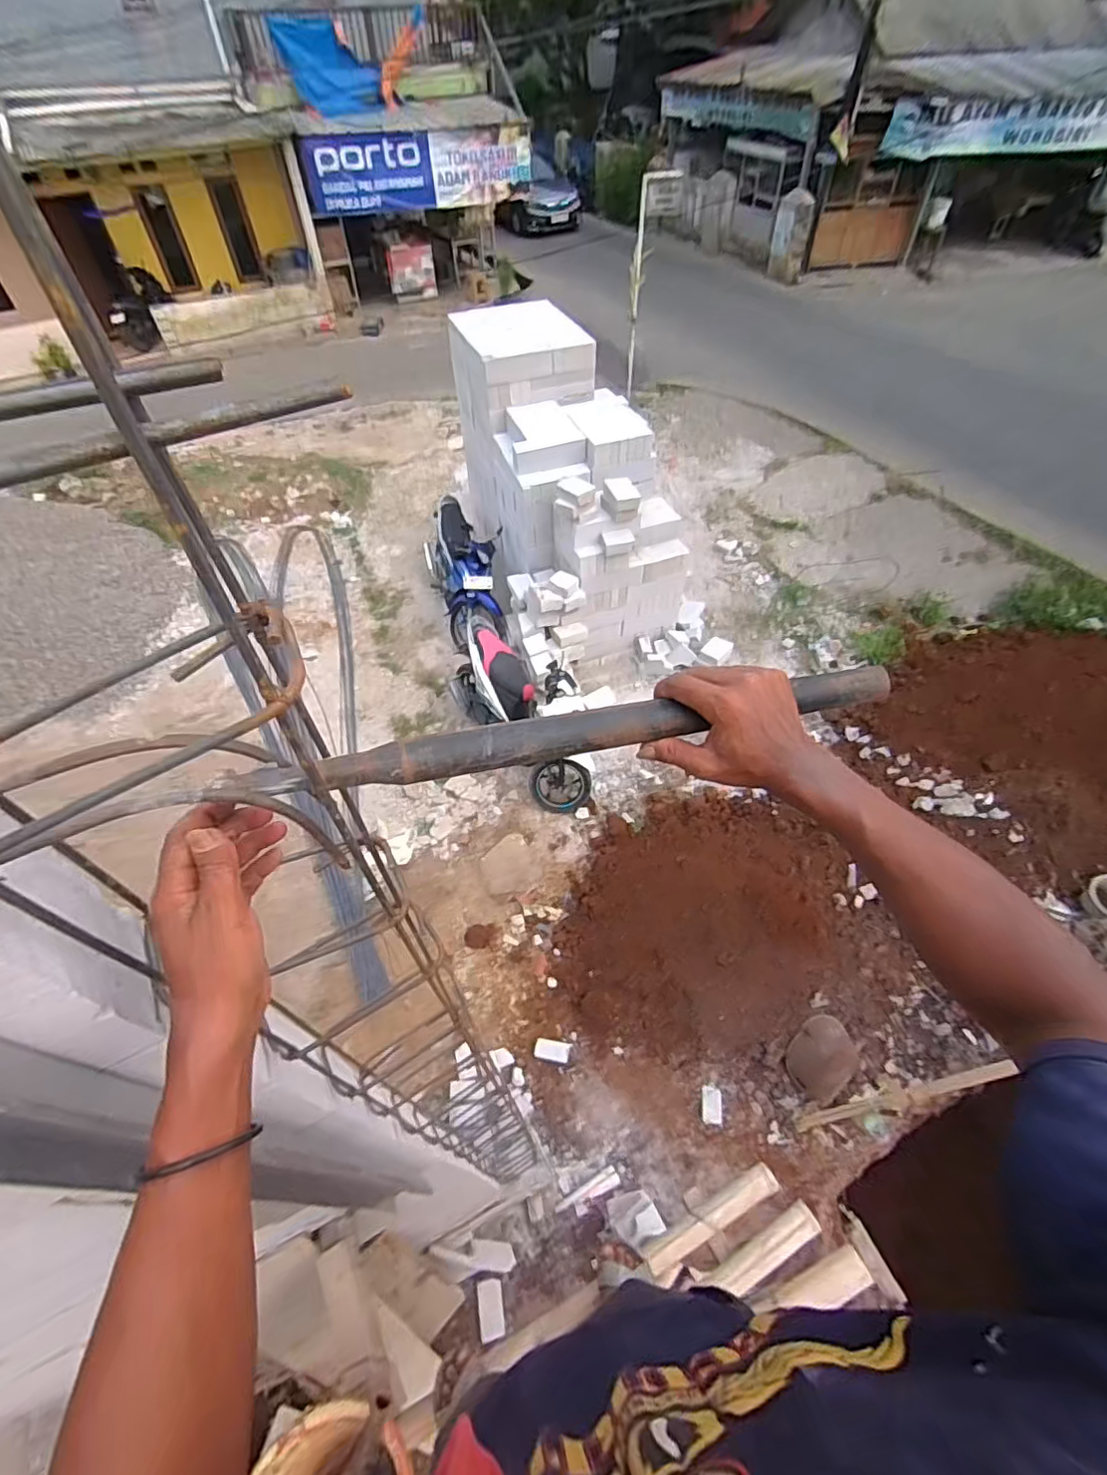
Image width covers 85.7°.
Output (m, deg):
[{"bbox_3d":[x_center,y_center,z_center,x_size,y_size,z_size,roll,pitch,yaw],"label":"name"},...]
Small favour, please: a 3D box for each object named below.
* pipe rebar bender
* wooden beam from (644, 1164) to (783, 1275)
[{"bbox_3d":[0.046,-0.008,0.436,0.485,0.025,0.028,-9,50,-18],"label":"pipe rebar bender"},{"bbox_3d":[0.324,0.966,1.202,0.304,0.048,0.050,-22,54,-17],"label":"wooden beam"}]

